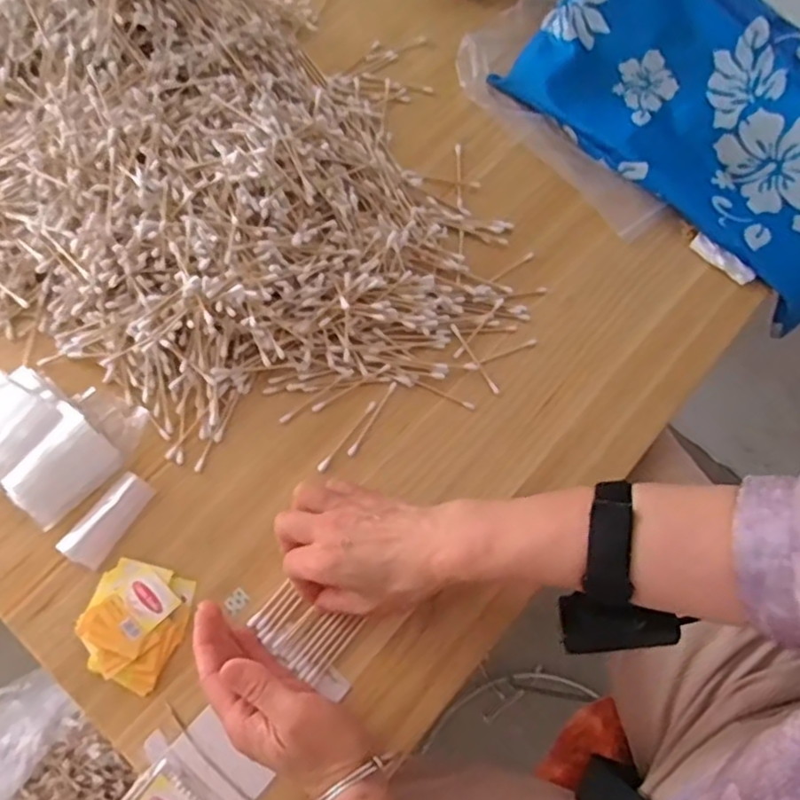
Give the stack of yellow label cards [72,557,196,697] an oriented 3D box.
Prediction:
[{"bbox_3d":[-0.175,0.146,0.438,0.061,0.011,0.072,22,67,3],"label":"stack of yellow label cards"}]

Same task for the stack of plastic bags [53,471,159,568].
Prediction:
[{"bbox_3d":[-0.200,0.081,0.456,0.029,0.015,0.065,32,68,7],"label":"stack of plastic bags"}]

